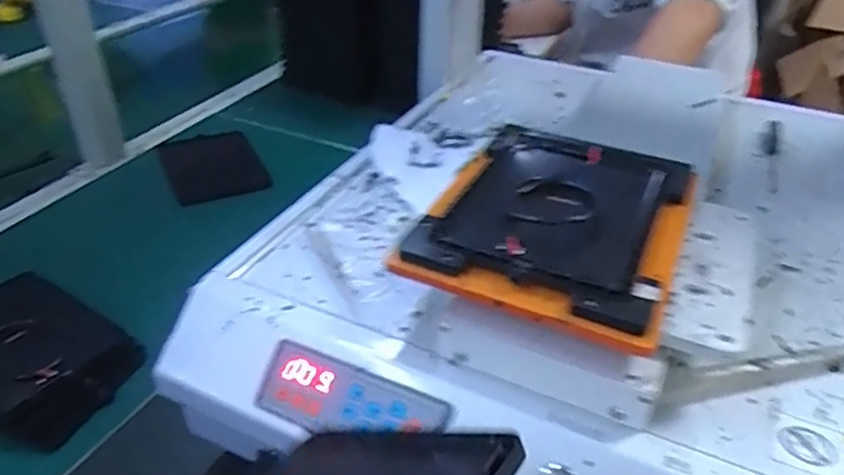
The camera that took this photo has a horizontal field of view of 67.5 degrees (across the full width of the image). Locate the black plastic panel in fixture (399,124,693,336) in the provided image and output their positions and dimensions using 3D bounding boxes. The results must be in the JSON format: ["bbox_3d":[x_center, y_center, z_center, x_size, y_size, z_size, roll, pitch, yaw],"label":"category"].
[{"bbox_3d":[0.088,-0.021,0.401,0.134,0.011,0.178,16,38,19],"label":"black plastic panel in fixture"}]

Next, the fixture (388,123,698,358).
[{"bbox_3d":[0.087,-0.016,0.400,0.145,0.018,0.184,16,38,20],"label":"fixture"}]

